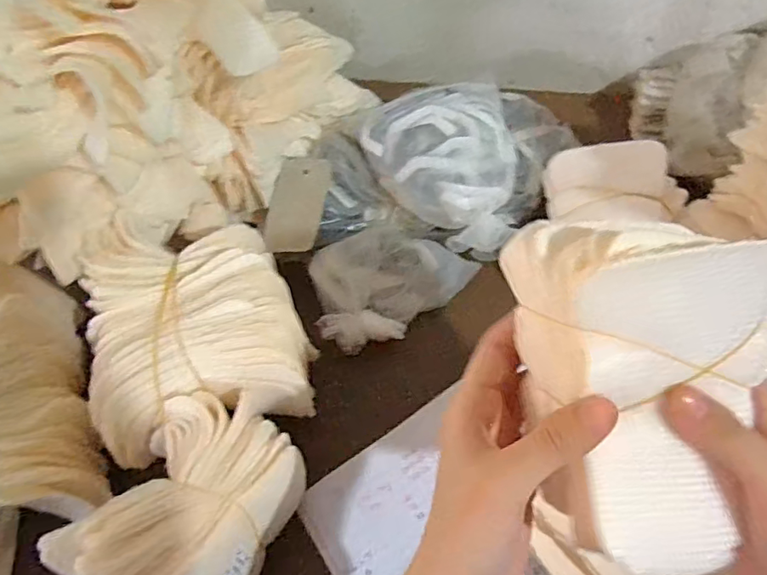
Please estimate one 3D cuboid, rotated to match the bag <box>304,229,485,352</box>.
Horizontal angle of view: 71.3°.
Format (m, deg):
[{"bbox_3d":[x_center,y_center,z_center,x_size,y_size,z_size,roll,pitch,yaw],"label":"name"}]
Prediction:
[{"bbox_3d":[0.003,-0.010,0.482,0.144,0.039,0.102,-28,58,-15],"label":"bag"}]

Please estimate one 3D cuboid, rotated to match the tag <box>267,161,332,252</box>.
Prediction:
[{"bbox_3d":[-0.082,-0.078,0.507,0.050,0.007,0.102,4,66,8],"label":"tag"}]

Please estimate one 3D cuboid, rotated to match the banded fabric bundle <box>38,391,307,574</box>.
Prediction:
[{"bbox_3d":[-0.120,0.145,0.338,0.094,0.092,0.143,23,60,19],"label":"banded fabric bundle"}]

